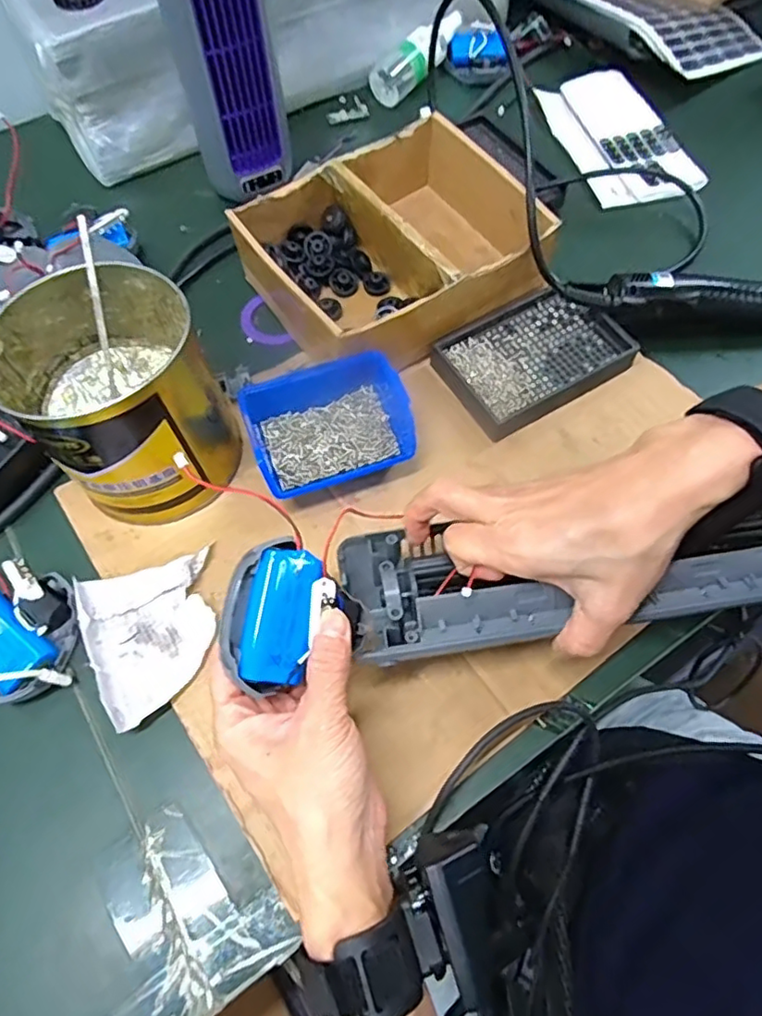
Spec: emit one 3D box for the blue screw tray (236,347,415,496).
[{"bbox_3d":[-0.037,-0.058,0.438,0.113,0.047,0.083,-18,64,-8],"label":"blue screw tray"}]

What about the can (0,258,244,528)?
[{"bbox_3d":[-0.168,-0.072,0.397,0.117,0.104,0.130,-38,69,-17],"label":"can"}]

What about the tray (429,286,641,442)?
[{"bbox_3d":[0.119,-0.118,0.481,0.133,0.027,0.092,-29,66,-13],"label":"tray"}]

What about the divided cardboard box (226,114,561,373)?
[{"bbox_3d":[0.010,-0.215,0.495,0.210,0.063,0.182,-34,67,-15],"label":"divided cardboard box"}]

